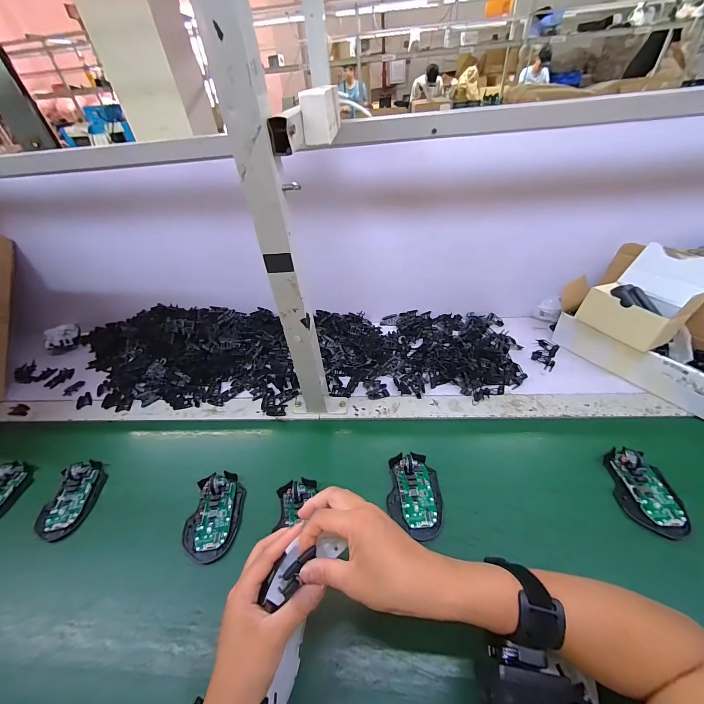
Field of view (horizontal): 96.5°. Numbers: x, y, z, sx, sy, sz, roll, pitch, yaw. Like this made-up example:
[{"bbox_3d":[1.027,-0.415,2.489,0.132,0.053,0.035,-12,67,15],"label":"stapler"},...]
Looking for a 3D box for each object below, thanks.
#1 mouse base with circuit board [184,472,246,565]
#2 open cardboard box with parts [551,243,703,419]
[{"bbox_3d":[-0.192,0.222,0.438,0.072,0.023,0.112,0,41,6],"label":"mouse base with circuit board"},{"bbox_3d":[0.531,-0.049,0.542,0.143,0.178,0.258,-24,44,-20],"label":"open cardboard box with parts"}]

